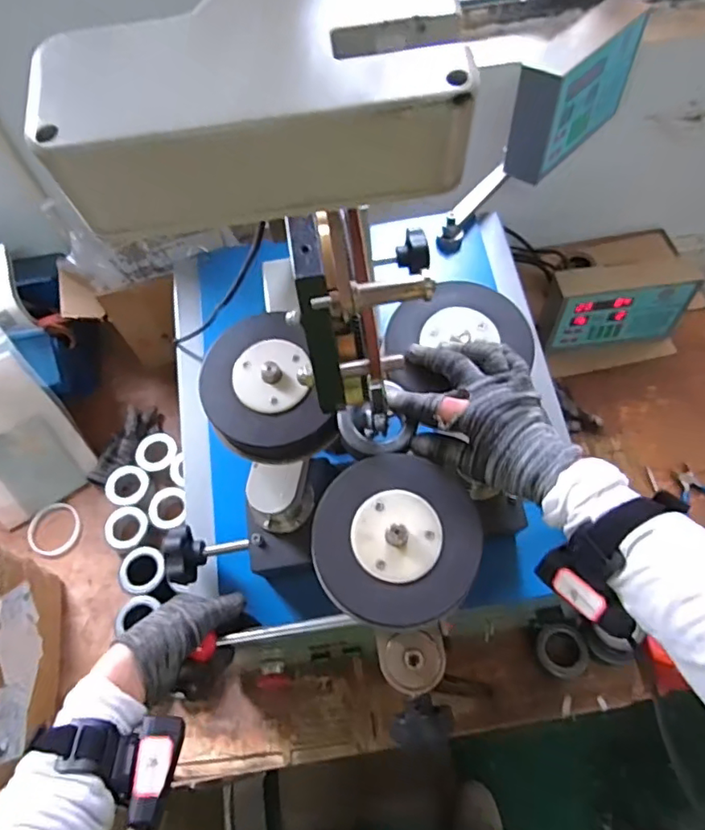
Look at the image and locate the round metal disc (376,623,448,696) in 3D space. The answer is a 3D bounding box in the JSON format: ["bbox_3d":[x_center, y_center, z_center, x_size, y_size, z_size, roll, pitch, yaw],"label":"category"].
[{"bbox_3d":[0.055,0.222,0.494,0.060,0.021,0.056,-2,61,3],"label":"round metal disc"}]

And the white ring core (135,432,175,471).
[{"bbox_3d":[-0.337,0.062,0.933,0.065,0.014,0.072,-18,61,-5],"label":"white ring core"}]

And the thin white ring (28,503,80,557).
[{"bbox_3d":[-0.490,0.187,0.892,0.081,0.013,0.085,1,69,-4],"label":"thin white ring"}]

